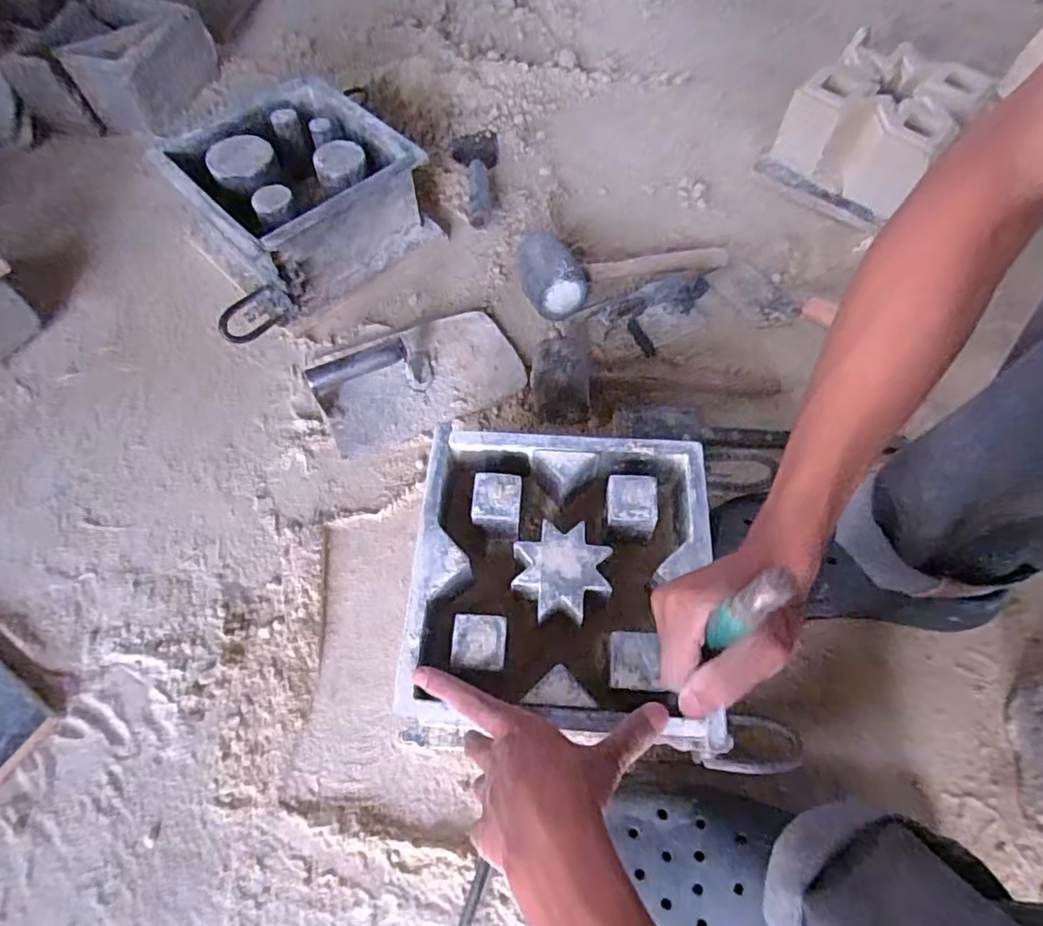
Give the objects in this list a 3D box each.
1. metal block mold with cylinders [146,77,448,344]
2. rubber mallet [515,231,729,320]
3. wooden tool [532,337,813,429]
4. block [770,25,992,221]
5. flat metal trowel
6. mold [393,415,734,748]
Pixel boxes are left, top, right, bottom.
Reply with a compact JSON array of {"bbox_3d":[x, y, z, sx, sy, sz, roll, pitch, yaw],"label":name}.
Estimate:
[{"bbox_3d":[-0.285,-0.308,0.704,0.229,0.128,0.279,41,69,17],"label":"metal block mold with cylinders"},{"bbox_3d":[0.138,-0.252,0.748,0.307,0.063,0.110,-12,64,-26],"label":"rubber mallet"},{"bbox_3d":[0.154,-0.096,0.678,0.298,0.063,0.096,-1,63,-16],"label":"wooden tool"},{"bbox_3d":[0.507,-0.484,0.837,0.193,0.118,0.220,41,69,15],"label":"block"},{"bbox_3d":[-0.118,-0.115,0.643,0.223,0.074,0.140,-23,67,-13],"label":"flat metal trowel"},{"bbox_3d":[0.029,0.095,0.475,0.222,0.090,0.221,5,64,1],"label":"mold"}]

